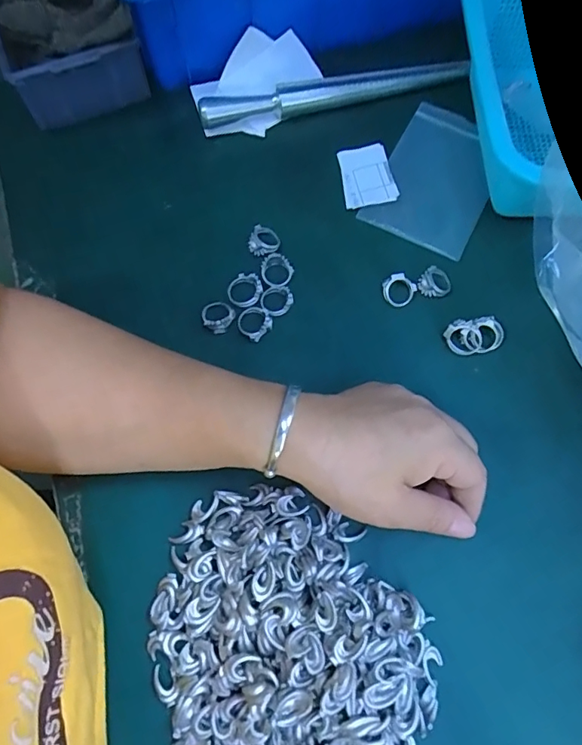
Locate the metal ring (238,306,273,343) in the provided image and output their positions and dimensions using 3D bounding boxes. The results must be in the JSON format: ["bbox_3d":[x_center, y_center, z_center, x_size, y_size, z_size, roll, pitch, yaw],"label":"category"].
[{"bbox_3d":[-0.025,-0.034,0.328,0.021,0.007,0.022,0,70,0],"label":"metal ring"}]

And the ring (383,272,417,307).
[{"bbox_3d":[0.073,-0.055,0.334,0.022,0.006,0.021,0,101,-2],"label":"ring"}]

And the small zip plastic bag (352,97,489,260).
[{"bbox_3d":[0.112,-0.149,0.374,0.079,0.006,0.123,27,73,7],"label":"small zip plastic bag"}]

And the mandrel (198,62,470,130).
[{"bbox_3d":[0.036,-0.221,0.385,0.214,0.022,0.024,-13,70,-5],"label":"mandrel"}]

